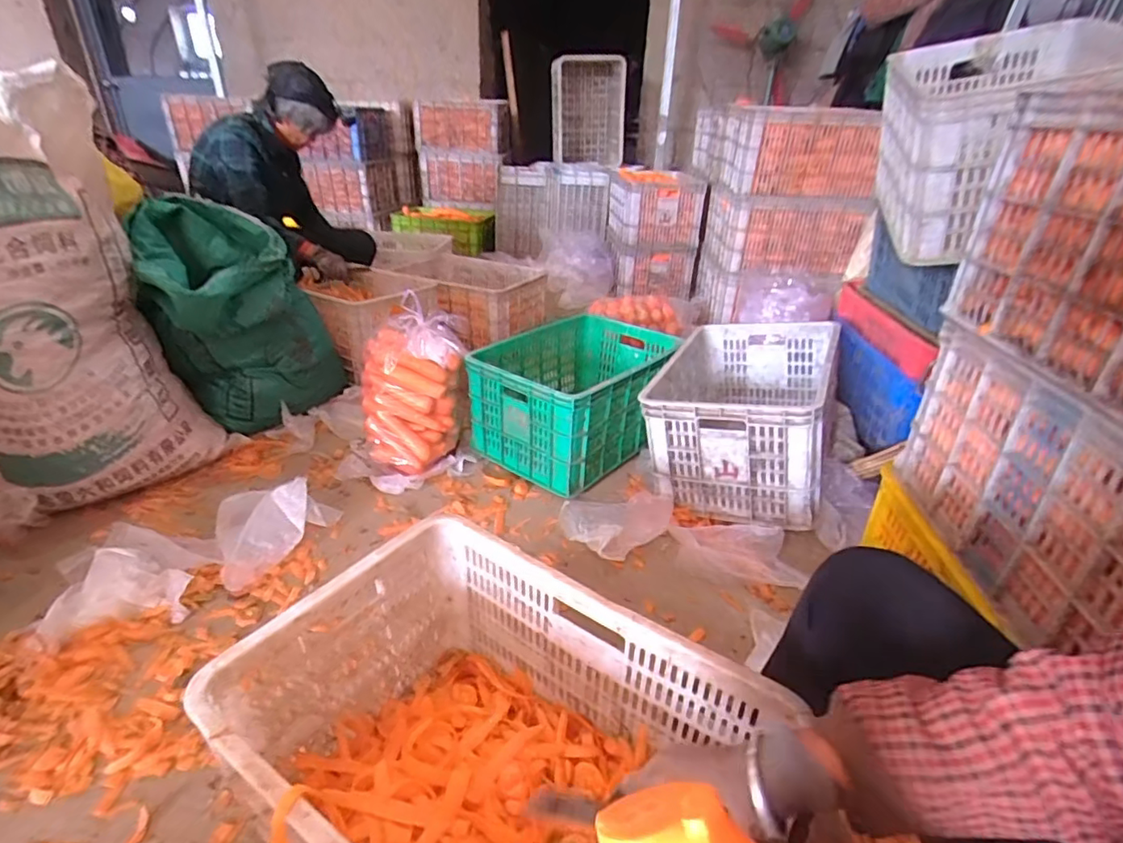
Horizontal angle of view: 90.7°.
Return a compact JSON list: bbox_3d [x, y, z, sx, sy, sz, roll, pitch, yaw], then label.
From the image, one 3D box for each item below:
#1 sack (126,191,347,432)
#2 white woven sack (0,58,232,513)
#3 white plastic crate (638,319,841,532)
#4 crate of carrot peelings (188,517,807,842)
[{"bbox_3d":[-0.782,-0.261,1.389,0.386,0.496,0.347,-12,32,-23],"label":"sack"},{"bbox_3d":[-0.956,-0.207,1.057,0.206,0.721,0.394,24,36,34],"label":"white woven sack"},{"bbox_3d":[0.440,-0.038,1.331,0.359,0.280,0.564,4,30,27],"label":"white plastic crate"},{"bbox_3d":[-0.077,0.384,0.607,0.482,0.273,0.348,20,34,29],"label":"crate of carrot peelings"}]

